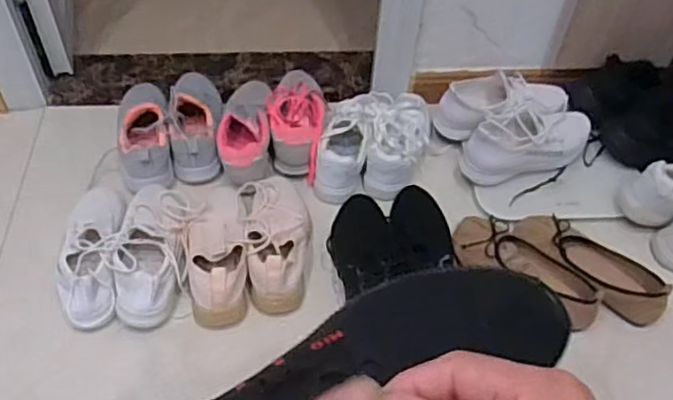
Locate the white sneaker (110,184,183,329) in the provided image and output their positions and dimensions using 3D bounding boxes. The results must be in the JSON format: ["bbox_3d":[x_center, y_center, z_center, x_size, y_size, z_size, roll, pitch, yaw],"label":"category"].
[{"bbox_3d":[-0.277,0.068,0.966,0.091,0.086,0.244,-1,50,-4],"label":"white sneaker"}]

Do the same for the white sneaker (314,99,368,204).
[{"bbox_3d":[0.014,-0.097,1.111,0.080,0.087,0.212,7,50,3],"label":"white sneaker"}]

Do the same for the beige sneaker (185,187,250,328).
[{"bbox_3d":[-0.180,0.070,0.971,0.090,0.078,0.240,-8,51,-9],"label":"beige sneaker"}]

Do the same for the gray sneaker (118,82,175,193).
[{"bbox_3d":[-0.332,-0.125,1.112,0.092,0.098,0.240,-10,52,-11],"label":"gray sneaker"}]

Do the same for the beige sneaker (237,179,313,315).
[{"bbox_3d":[-0.092,0.058,0.984,0.104,0.085,0.234,-3,51,-5],"label":"beige sneaker"}]

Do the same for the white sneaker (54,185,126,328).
[{"bbox_3d":[-0.364,0.064,0.969,0.086,0.076,0.264,-6,51,-8],"label":"white sneaker"}]

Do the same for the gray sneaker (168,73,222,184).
[{"bbox_3d":[-0.246,-0.151,1.134,0.084,0.107,0.236,-5,51,-7],"label":"gray sneaker"}]

